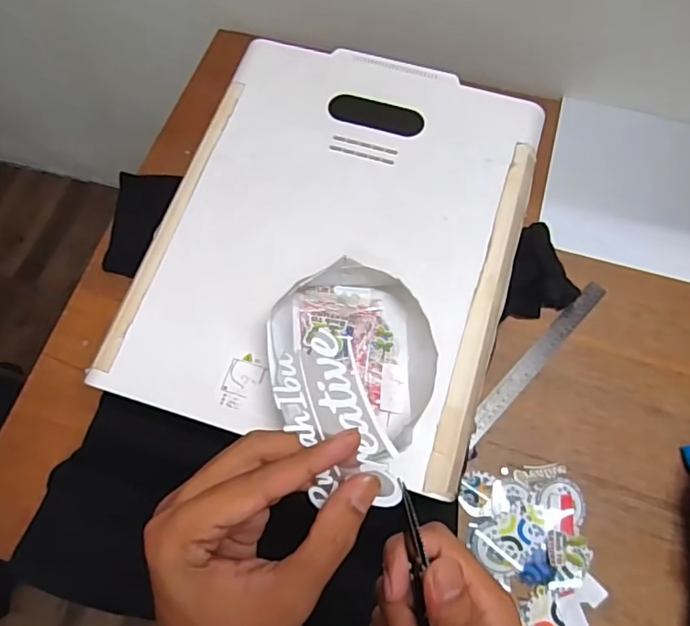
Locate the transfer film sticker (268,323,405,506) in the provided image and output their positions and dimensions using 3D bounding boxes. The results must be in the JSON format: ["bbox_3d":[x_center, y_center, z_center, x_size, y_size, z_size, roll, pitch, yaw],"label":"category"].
[{"bbox_3d":[-0.006,0.051,0.259,0.043,0.006,0.088,-18,91,-3],"label":"transfer film sticker"}]

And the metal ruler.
[{"bbox_3d":[0.260,0.063,0.748,0.029,0.005,0.294,41,74,17],"label":"metal ruler"}]

